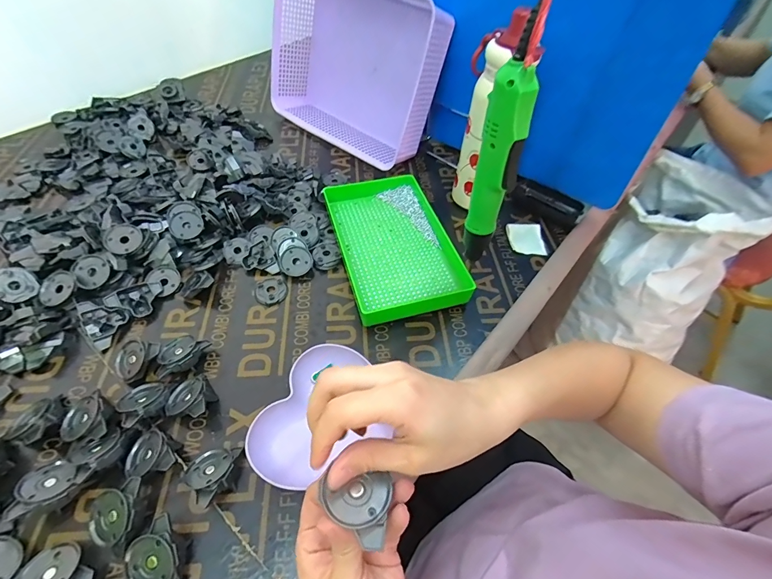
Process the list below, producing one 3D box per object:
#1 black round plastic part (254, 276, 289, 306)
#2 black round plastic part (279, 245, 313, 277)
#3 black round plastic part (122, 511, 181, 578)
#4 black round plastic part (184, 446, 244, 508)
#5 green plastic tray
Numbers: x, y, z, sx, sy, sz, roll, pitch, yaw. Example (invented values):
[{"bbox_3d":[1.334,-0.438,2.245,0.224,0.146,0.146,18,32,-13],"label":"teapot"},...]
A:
[{"bbox_3d":[-0.154,0.001,0.503,0.041,0.005,0.049,7,52,2],"label":"black round plastic part"},{"bbox_3d":[-0.127,-0.040,0.526,0.043,0.007,0.043,0,79,-1],"label":"black round plastic part"},{"bbox_3d":[-0.193,0.227,0.308,0.042,0.029,0.056,-20,56,-18],"label":"black round plastic part"},{"bbox_3d":[-0.161,0.172,0.355,0.043,0.030,0.049,36,58,22],"label":"black round plastic part"},{"bbox_3d":[0.008,-0.073,0.548,0.156,0.036,0.263,-12,54,-13],"label":"green plastic tray"}]

